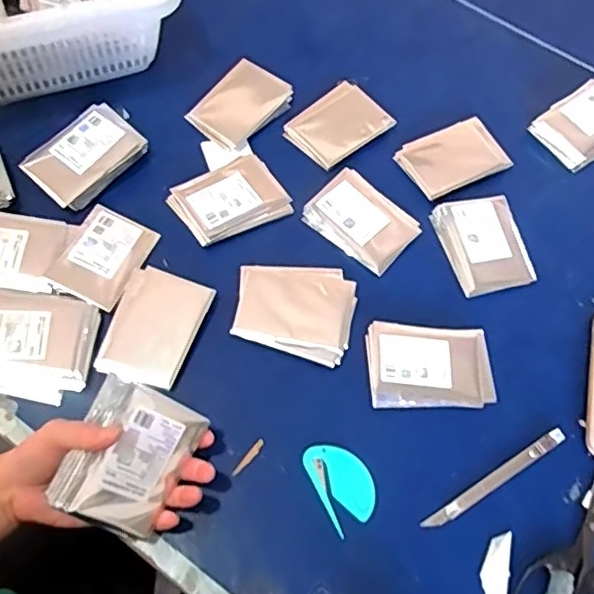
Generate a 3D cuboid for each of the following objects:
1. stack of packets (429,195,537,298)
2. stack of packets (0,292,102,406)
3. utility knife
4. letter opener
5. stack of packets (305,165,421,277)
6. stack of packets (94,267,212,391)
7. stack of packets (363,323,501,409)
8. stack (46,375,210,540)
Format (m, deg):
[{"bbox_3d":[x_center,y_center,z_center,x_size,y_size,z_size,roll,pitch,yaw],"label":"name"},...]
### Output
[{"bbox_3d":[0.192,-0.055,0.610,0.080,0.015,0.101,-13,67,-11],"label":"stack of packets"},{"bbox_3d":[-0.243,0.039,0.523,0.125,0.027,0.089,10,64,0],"label":"stack of packets"},{"bbox_3d":[0.172,0.155,0.509,0.151,0.004,0.012,-28,70,-17],"label":"utility knife"},{"bbox_3d":[0.039,0.156,0.502,0.046,0.004,0.070,-23,69,-15],"label":"letter opener"},{"bbox_3d":[0.067,-0.080,0.609,0.104,0.016,0.077,39,68,13],"label":"stack of packets"},{"bbox_3d":[-0.131,0.027,0.546,0.078,0.009,0.107,21,65,5],"label":"stack of packets"},{"bbox_3d":[0.122,0.064,0.545,0.116,0.015,0.075,2,65,-4],"label":"stack of packets"},{"bbox_3d":[-0.128,0.125,0.460,0.083,0.030,0.105,31,77,-23],"label":"stack"}]

